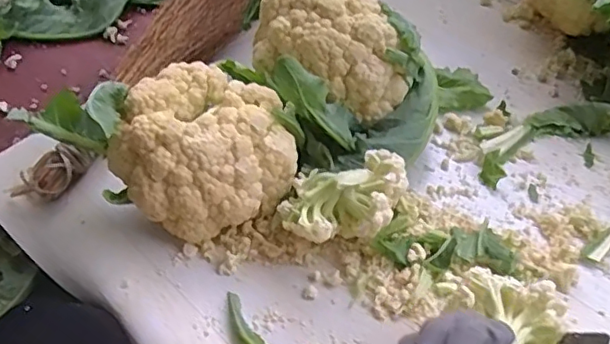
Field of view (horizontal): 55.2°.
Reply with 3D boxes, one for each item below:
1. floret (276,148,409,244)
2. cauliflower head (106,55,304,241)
[{"bbox_3d":[0.040,0.030,0.556,0.126,0.077,0.082,-12,49,-6],"label":"floret"},{"bbox_3d":[-0.101,-0.025,0.583,0.173,0.100,0.158,-22,51,-14],"label":"cauliflower head"}]

